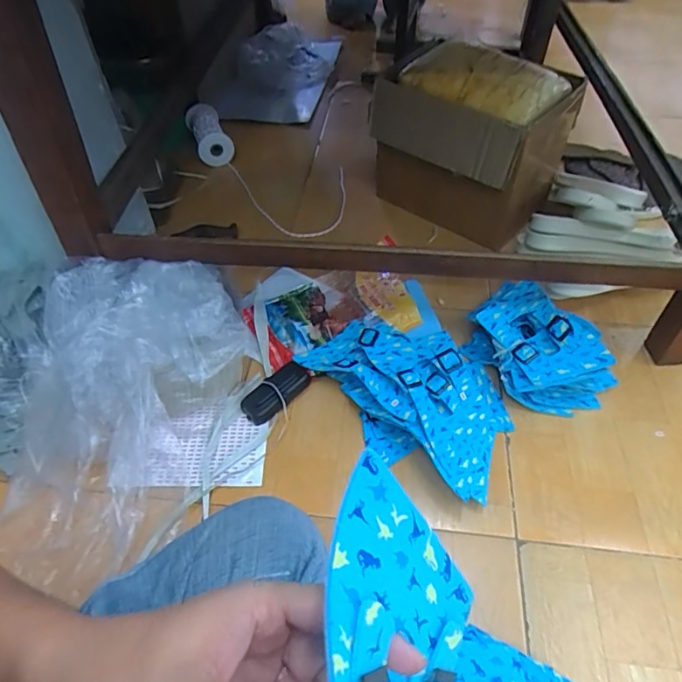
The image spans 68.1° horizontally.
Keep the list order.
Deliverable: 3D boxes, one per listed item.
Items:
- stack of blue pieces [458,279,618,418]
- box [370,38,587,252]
[{"bbox_3d":[0.297,0.010,0.770,0.152,0.113,0.217,-31,57,-24],"label":"stack of blue pieces"},{"bbox_3d":[0.254,-0.400,1.011,0.321,0.276,0.233,36,58,26],"label":"box"}]

